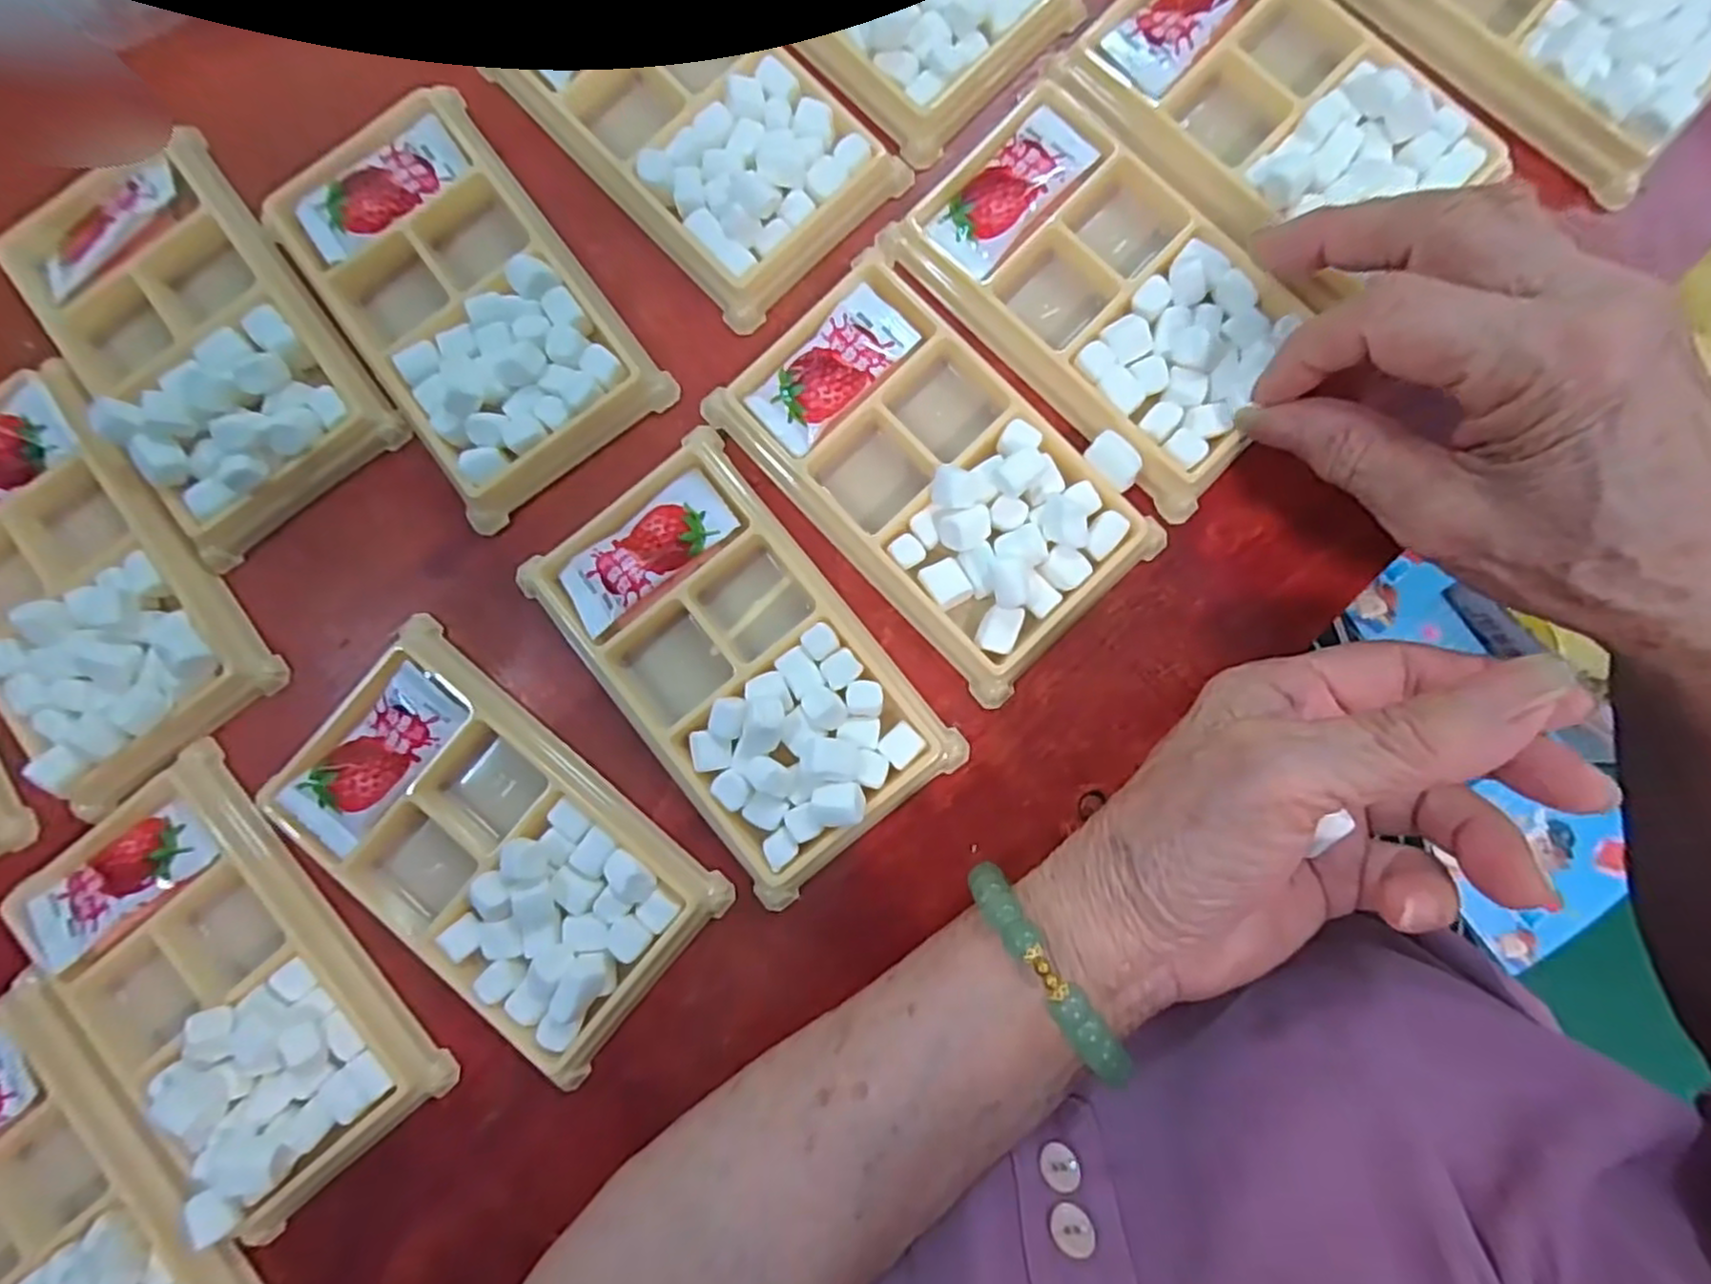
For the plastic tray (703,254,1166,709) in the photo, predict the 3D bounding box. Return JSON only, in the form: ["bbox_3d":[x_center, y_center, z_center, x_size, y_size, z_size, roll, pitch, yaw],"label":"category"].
[{"bbox_3d":[0.024,-0.054,0.229,0.074,0.014,0.130,-45,87,-2],"label":"plastic tray"}]

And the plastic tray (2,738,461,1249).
[{"bbox_3d":[-0.198,0.110,0.225,0.077,0.019,0.135,-43,87,-1],"label":"plastic tray"}]

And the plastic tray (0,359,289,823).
[{"bbox_3d":[-0.259,-0.021,0.237,0.080,0.016,0.134,-40,87,-1],"label":"plastic tray"}]

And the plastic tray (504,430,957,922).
[{"bbox_3d":[-0.036,0.006,0.228,0.074,0.017,0.136,-38,87,-1],"label":"plastic tray"}]

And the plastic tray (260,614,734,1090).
[{"bbox_3d":[-0.114,0.065,0.227,0.133,0.017,0.075,39,88,3],"label":"plastic tray"}]

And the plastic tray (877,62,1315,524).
[{"bbox_3d":[0.083,-0.118,0.239,0.083,0.017,0.137,-44,87,-1],"label":"plastic tray"}]

